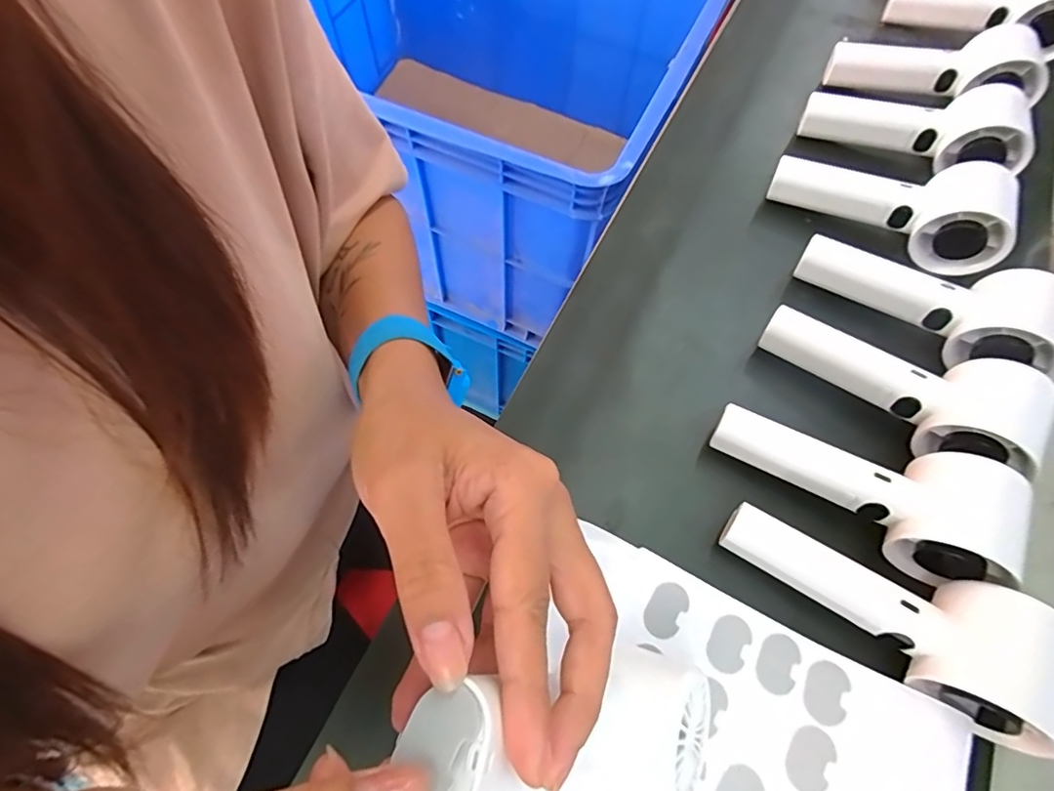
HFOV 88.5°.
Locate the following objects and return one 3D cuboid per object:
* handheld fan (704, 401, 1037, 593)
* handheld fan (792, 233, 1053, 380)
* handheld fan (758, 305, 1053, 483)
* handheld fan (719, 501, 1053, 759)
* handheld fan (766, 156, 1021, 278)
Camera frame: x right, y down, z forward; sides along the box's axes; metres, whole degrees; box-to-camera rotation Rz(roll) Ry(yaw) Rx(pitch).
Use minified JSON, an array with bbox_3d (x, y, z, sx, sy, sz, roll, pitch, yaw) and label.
[{"bbox_3d":[0.185,0.041,0.306,0.148,0.055,0.060,33,70,17],"label":"handheld fan"},{"bbox_3d":[0.259,-0.068,0.354,0.153,0.048,0.059,32,69,16],"label":"handheld fan"},{"bbox_3d":[0.223,-0.012,0.332,0.150,0.059,0.059,39,71,19],"label":"handheld fan"},{"bbox_3d":[0.185,0.100,0.274,0.160,0.055,0.060,38,71,18],"label":"handheld fan"},{"bbox_3d":[0.265,-0.145,0.398,0.157,0.056,0.063,30,69,15],"label":"handheld fan"}]

